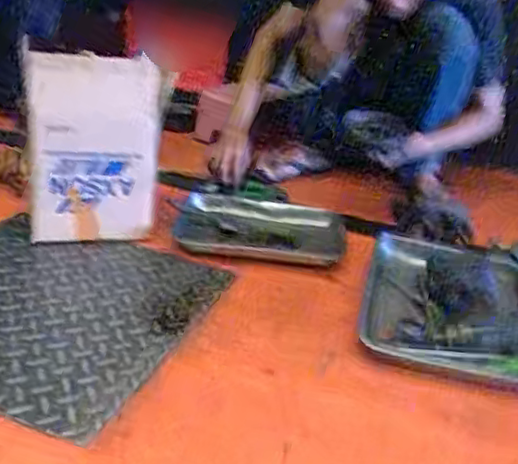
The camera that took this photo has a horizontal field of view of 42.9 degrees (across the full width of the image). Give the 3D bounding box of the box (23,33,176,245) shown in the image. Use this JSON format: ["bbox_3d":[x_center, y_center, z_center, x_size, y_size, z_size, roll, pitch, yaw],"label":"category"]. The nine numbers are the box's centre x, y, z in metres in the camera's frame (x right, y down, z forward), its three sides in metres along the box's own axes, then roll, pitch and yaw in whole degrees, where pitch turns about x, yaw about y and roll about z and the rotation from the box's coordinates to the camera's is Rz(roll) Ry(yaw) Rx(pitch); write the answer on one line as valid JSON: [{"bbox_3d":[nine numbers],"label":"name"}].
[{"bbox_3d":[-0.306,-0.151,1.249,0.242,0.350,0.108,-3,27,-20],"label":"box"}]

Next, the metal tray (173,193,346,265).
[{"bbox_3d":[0.007,-0.009,1.396,0.338,0.034,0.266,9,26,4],"label":"metal tray"}]

